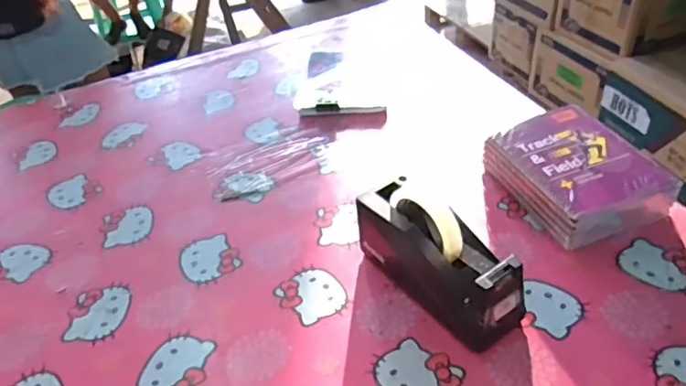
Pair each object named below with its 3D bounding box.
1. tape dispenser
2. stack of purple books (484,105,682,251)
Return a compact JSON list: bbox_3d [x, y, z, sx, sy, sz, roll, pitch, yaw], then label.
[{"bbox_3d":[0.103,0.065,0.626,0.076,0.118,0.202,-30,45,-25],"label":"tape dispenser"},{"bbox_3d":[0.310,-0.028,0.749,0.166,0.065,0.192,-19,41,-14],"label":"stack of purple books"}]

